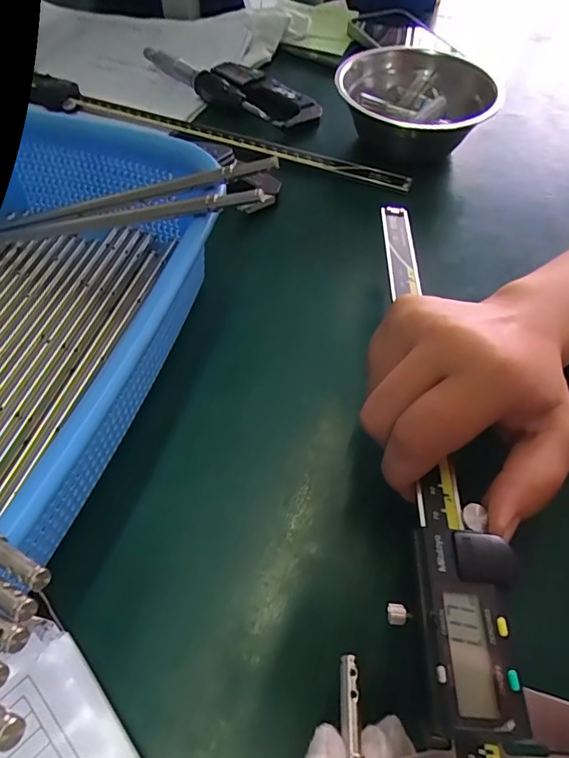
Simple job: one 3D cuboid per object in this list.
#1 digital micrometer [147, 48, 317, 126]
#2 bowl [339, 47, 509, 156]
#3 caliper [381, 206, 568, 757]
[{"bbox_3d":[-0.050,-0.268,0.427,0.173,0.014,0.046,26,77,8],"label":"digital micrometer"},{"bbox_3d":[0.105,-0.222,0.384,0.120,0.048,0.120,2,56,-2],"label":"bowl"},{"bbox_3d":[0.071,0.009,0.207,0.061,0.012,0.272,3,51,0],"label":"caliper"}]

